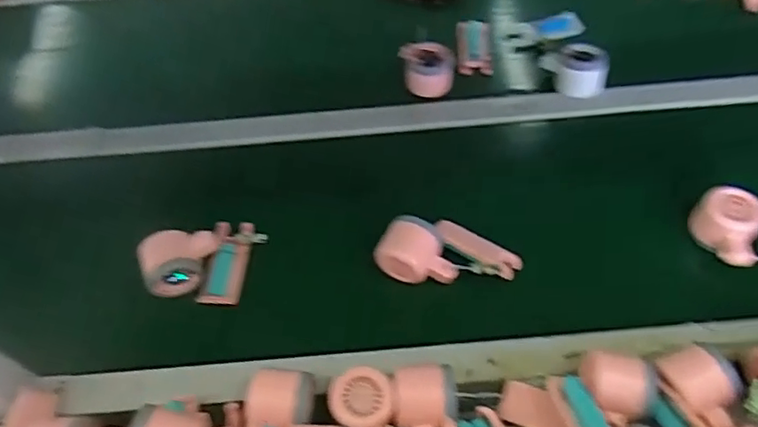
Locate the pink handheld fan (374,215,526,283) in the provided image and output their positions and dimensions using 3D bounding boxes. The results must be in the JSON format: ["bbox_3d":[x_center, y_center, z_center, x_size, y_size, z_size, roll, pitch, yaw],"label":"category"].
[{"bbox_3d":[0.076,0.034,0.651,0.154,0.041,0.075,-1,57,3],"label":"pink handheld fan"}]

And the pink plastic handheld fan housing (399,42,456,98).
[{"bbox_3d":[0.069,-0.205,0.817,0.071,0.047,0.073,-10,57,-3],"label":"pink plastic handheld fan housing"}]

